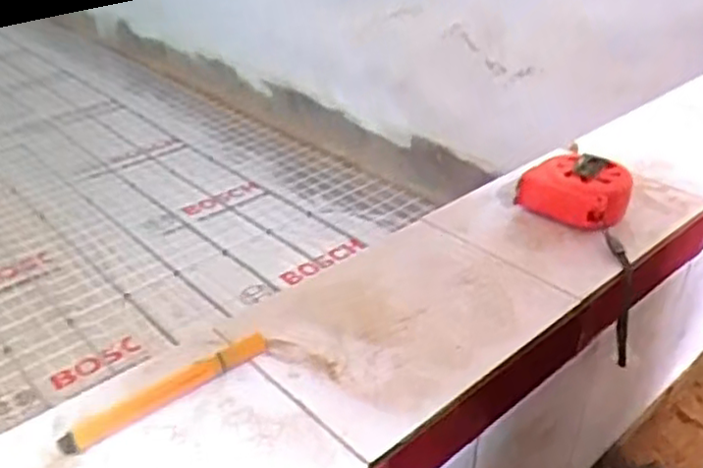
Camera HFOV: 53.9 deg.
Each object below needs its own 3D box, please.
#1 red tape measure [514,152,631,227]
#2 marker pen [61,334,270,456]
[{"bbox_3d":[0.178,-0.035,0.554,0.086,0.034,0.068,10,34,16],"label":"red tape measure"},{"bbox_3d":[-0.103,0.087,0.399,0.132,0.015,0.012,-27,41,-34],"label":"marker pen"}]

